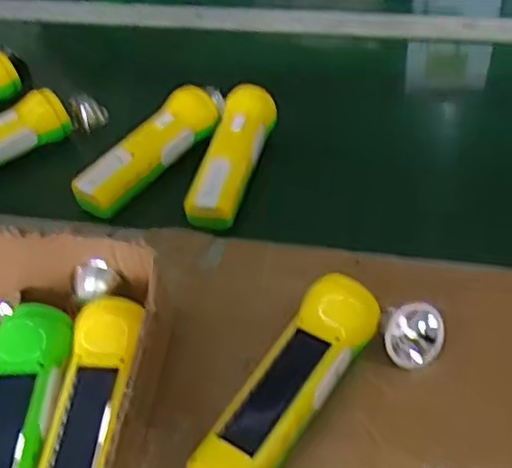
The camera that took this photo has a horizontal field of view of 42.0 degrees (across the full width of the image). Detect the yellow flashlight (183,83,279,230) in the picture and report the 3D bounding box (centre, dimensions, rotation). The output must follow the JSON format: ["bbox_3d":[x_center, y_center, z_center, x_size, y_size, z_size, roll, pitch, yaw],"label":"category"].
[{"bbox_3d":[-0.020,-0.079,0.633,0.048,0.042,0.178,9,45,15],"label":"yellow flashlight"}]

